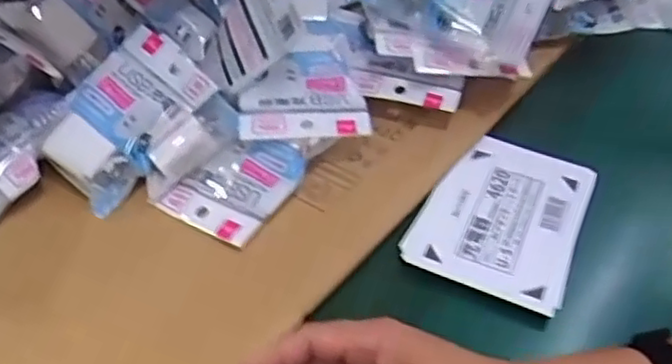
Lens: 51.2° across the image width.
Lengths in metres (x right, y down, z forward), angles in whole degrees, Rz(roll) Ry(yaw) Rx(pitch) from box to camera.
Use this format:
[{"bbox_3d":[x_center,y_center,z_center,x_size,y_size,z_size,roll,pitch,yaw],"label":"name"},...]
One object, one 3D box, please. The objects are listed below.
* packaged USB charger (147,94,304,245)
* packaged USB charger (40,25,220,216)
[{"bbox_3d":[-0.083,-0.012,0.520,0.109,0.035,0.090,27,50,25],"label":"packaged USB charger"},{"bbox_3d":[-0.161,-0.055,0.538,0.087,0.024,0.135,36,69,10],"label":"packaged USB charger"}]

